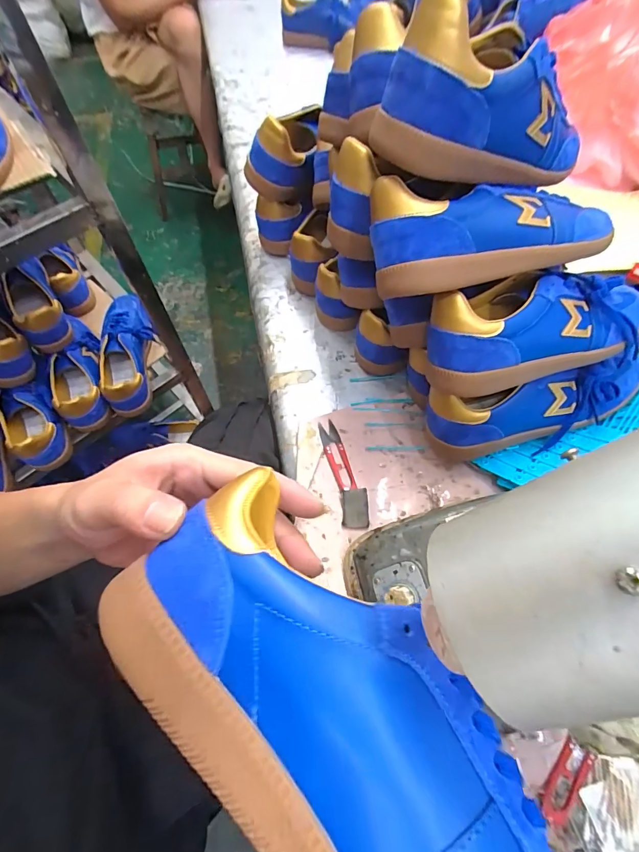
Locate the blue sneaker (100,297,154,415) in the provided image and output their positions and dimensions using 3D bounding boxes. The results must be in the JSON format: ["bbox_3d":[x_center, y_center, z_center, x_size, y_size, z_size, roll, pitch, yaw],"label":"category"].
[{"bbox_3d":[-0.369,-0.152,0.790,0.094,0.077,0.250,-13,62,-5],"label":"blue sneaker"}]

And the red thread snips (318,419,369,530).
[{"bbox_3d":[0.029,0.053,0.472,0.032,0.014,0.137,-11,62,-5],"label":"red thread snips"}]

